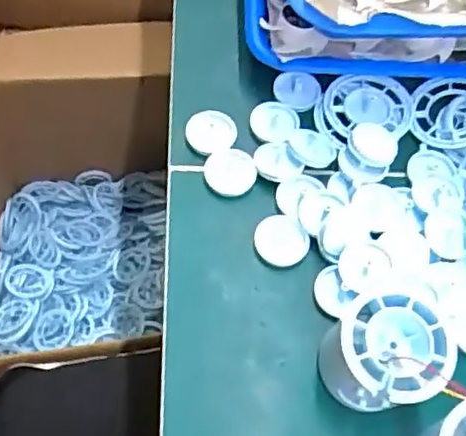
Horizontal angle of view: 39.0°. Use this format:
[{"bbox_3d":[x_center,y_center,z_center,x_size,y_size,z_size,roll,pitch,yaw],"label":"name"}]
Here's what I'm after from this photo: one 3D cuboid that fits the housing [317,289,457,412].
[{"bbox_3d":[0.075,0.069,0.330,0.058,0.048,0.053,0,66,-1],"label":"housing"}]

